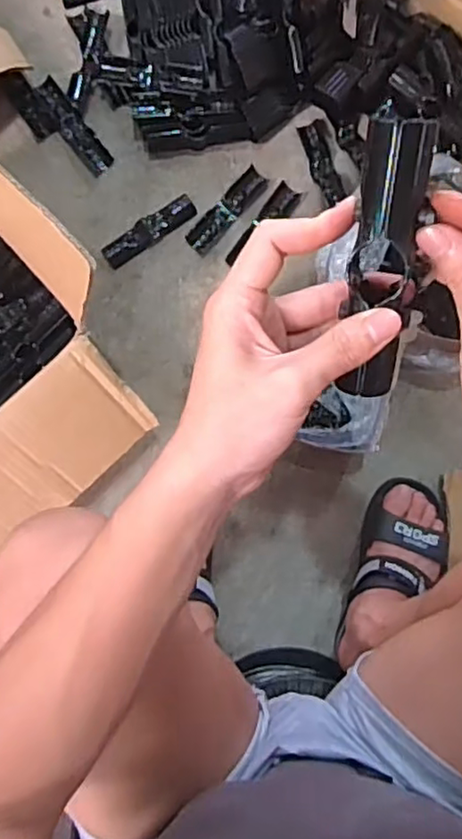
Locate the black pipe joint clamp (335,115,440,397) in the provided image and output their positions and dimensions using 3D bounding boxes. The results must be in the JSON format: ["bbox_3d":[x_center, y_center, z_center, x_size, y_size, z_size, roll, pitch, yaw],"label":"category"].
[{"bbox_3d":[0.078,-0.077,0.316,0.040,0.031,0.130,-1,120,-2],"label":"black pipe joint clamp"}]

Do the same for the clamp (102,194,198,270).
[{"bbox_3d":[-0.103,-0.242,0.818,0.133,0.019,0.033,-36,91,-4],"label":"clamp"}]

